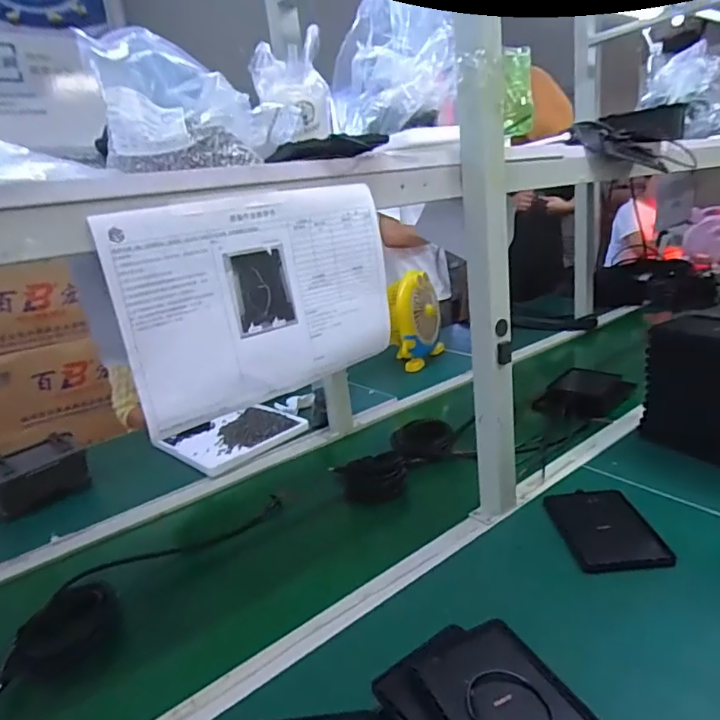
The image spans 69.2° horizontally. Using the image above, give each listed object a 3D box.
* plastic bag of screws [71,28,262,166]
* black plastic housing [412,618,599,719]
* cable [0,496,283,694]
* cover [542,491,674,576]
[{"bbox_3d":[-0.202,-0.286,0.566,0.158,0.144,0.105,-11,17,-13],"label":"plastic bag of screws"},{"bbox_3d":[0.132,0.310,0.473,0.115,0.010,0.163,-13,18,-21],"label":"black plastic housing"},{"bbox_3d":[-0.300,0.299,0.767,0.113,0.042,0.432,8,22,39],"label":"cable"},{"bbox_3d":[0.343,0.235,0.738,0.115,0.010,0.171,-6,17,1],"label":"cover"}]

